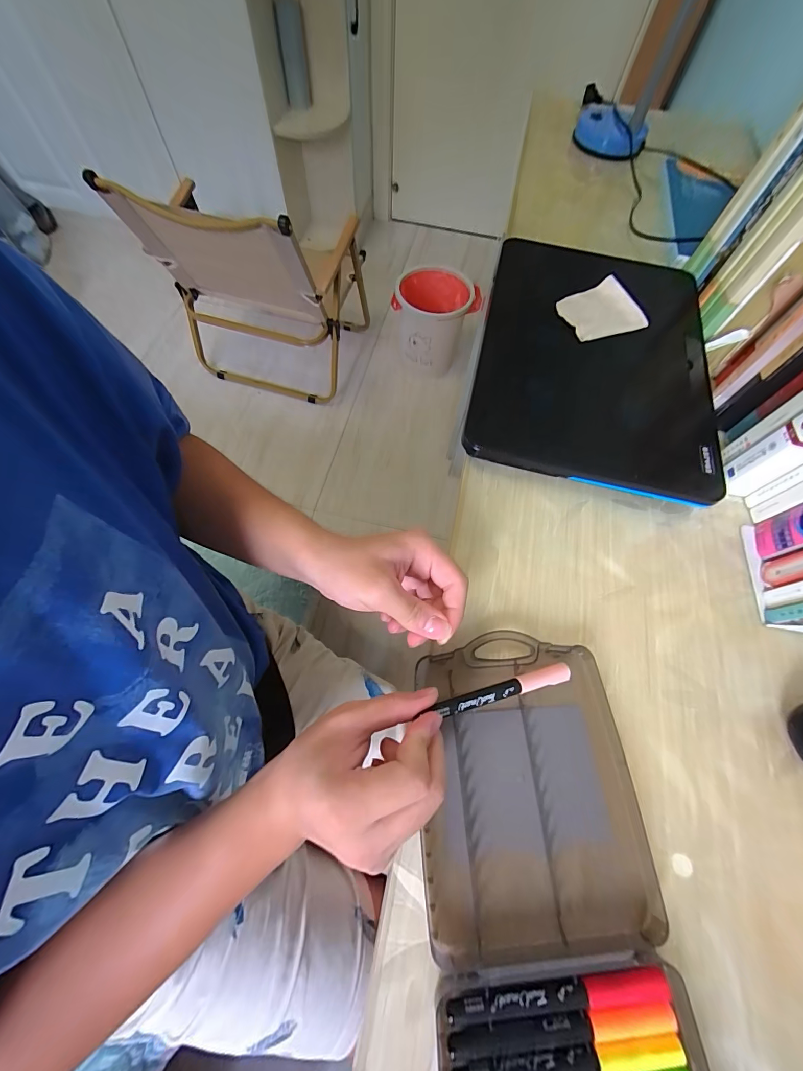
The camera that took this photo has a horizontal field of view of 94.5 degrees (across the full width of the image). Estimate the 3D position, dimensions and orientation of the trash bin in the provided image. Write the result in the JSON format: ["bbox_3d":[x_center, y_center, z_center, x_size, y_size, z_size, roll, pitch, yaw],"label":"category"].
[{"bbox_3d":[0.112,-0.760,1.322,0.272,0.247,0.276,1,66,-3],"label":"trash bin"}]

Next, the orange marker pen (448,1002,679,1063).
[{"bbox_3d":[0.093,0.287,0.217,0.131,0.012,0.013,-3,66,-4],"label":"orange marker pen"}]

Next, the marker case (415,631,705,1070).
[{"bbox_3d":[0.096,0.267,0.227,0.149,0.015,0.383,-3,66,-4],"label":"marker case"}]

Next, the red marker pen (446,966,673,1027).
[{"bbox_3d":[0.093,0.274,0.223,0.131,0.012,0.014,-2,66,-4],"label":"red marker pen"}]

